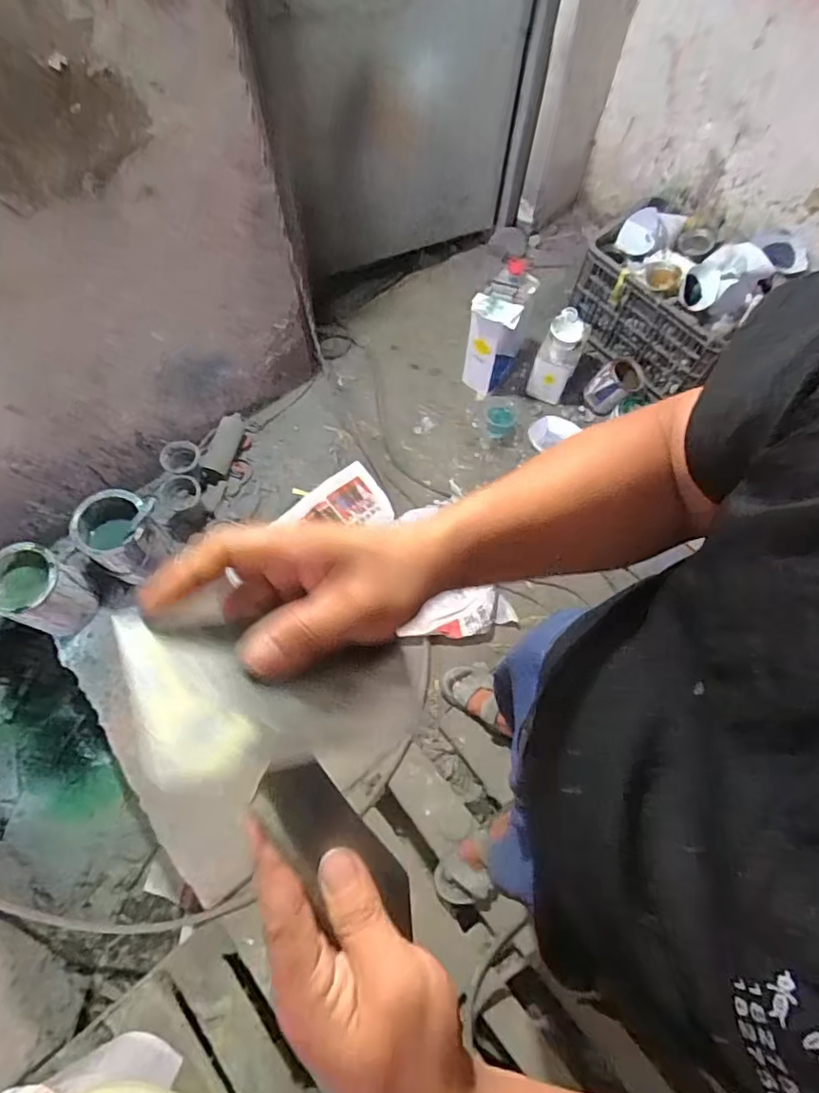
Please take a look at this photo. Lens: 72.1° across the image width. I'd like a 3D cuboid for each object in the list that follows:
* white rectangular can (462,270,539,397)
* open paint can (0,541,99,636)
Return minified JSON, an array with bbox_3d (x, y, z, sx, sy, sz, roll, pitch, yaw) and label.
[{"bbox_3d":[0.239,-0.583,1.566,0.135,0.338,0.165,18,69,6],"label":"white rectangular can"},{"bbox_3d":[-0.867,0.105,1.326,0.180,0.214,0.162,21,69,7],"label":"open paint can"}]

